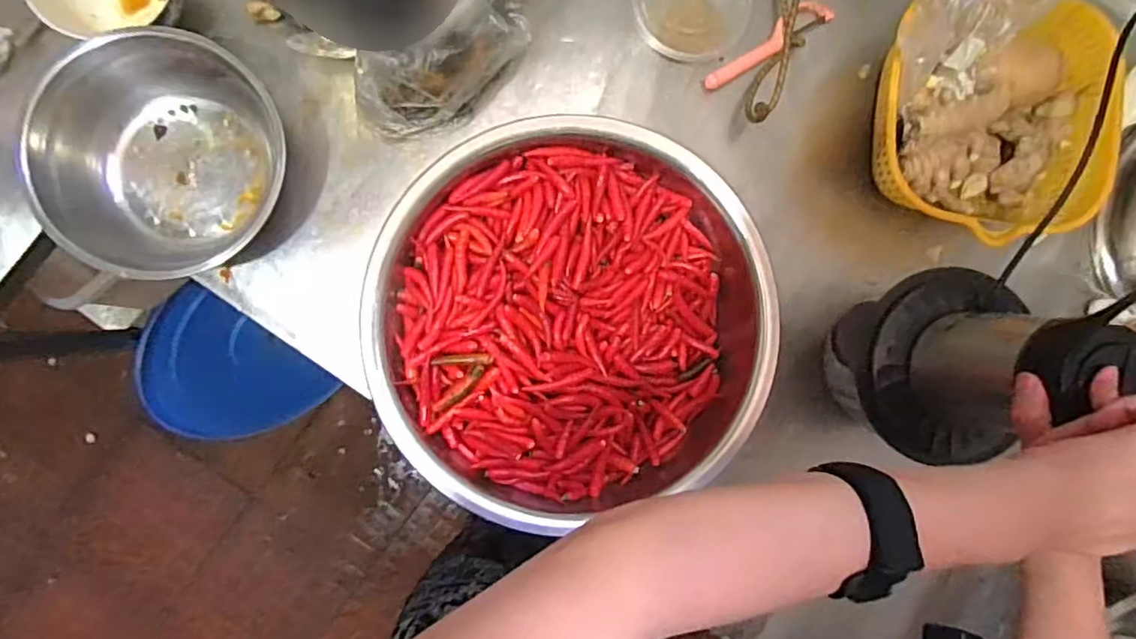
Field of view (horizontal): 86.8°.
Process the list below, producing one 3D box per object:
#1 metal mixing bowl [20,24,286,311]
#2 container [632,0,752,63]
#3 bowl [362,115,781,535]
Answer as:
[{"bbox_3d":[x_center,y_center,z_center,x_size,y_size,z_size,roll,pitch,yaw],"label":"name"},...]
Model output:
[{"bbox_3d":[-0.319,-0.128,0.477,0.178,0.081,0.167,0,88,-5],"label":"metal mixing bowl"},{"bbox_3d":[0.117,-0.299,0.552,0.112,0.034,0.115,0,88,-5],"label":"container"},{"bbox_3d":[0.005,0.003,0.502,0.306,0.087,0.302,0,88,-5],"label":"bowl"}]

